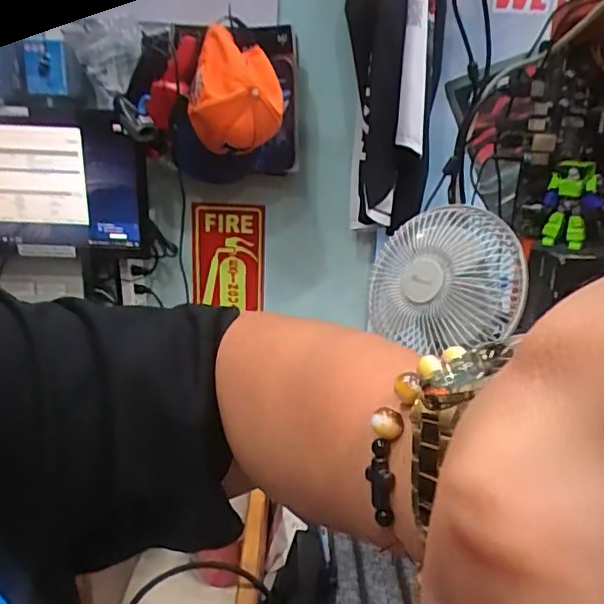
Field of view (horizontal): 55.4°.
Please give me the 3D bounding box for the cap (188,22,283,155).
[{"bbox_3d":[-0.121,-0.382,1.056,0.164,0.202,0.134,-2,17,-8],"label":"cap"}]

